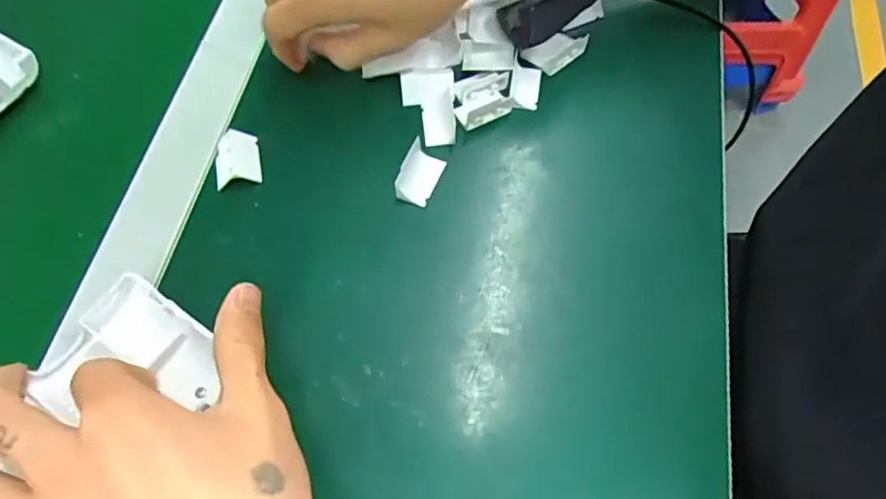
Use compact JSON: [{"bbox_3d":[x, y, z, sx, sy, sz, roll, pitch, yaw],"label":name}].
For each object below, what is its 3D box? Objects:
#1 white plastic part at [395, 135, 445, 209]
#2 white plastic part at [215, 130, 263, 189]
[{"bbox_3d":[-0.013,-0.045,0.350,0.020,0.016,0.032,19,65,10],"label":"white plastic part"},{"bbox_3d":[-0.120,-0.054,0.357,0.025,0.009,0.033,-11,64,-5],"label":"white plastic part"}]

